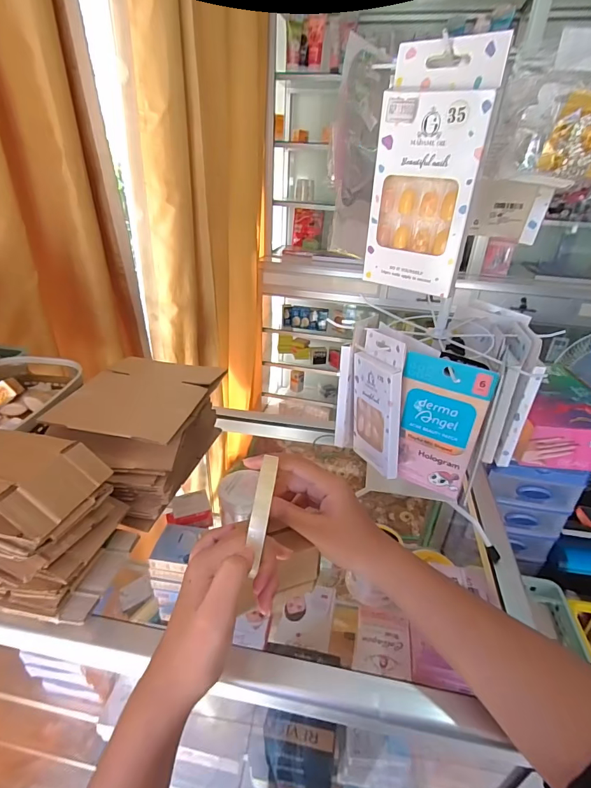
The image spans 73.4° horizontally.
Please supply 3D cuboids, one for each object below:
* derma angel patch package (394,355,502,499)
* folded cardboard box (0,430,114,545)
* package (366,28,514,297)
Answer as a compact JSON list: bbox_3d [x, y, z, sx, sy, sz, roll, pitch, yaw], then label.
[{"bbox_3d":[0.136,0.034,0.386,0.077,0.142,0.009,21,35,29],"label":"derma angel patch package"},{"bbox_3d":[-0.268,0.079,0.374,0.137,0.040,0.101,7,30,7],"label":"folded cardboard box"},{"bbox_3d":[0.085,-0.143,0.262,0.068,0.141,0.014,22,35,29],"label":"package"}]

